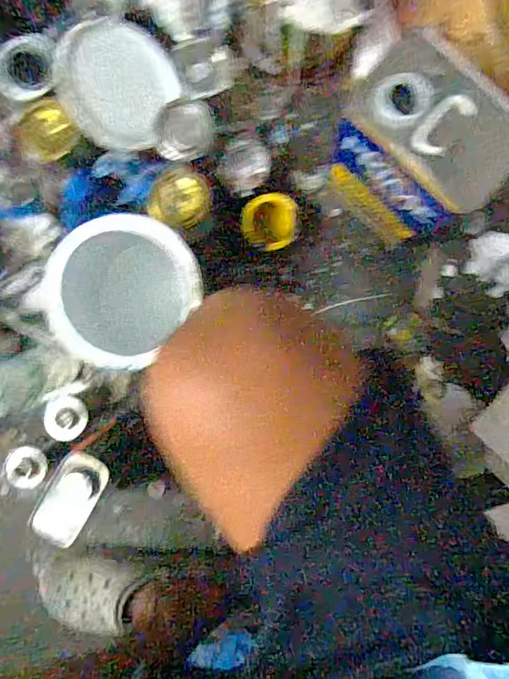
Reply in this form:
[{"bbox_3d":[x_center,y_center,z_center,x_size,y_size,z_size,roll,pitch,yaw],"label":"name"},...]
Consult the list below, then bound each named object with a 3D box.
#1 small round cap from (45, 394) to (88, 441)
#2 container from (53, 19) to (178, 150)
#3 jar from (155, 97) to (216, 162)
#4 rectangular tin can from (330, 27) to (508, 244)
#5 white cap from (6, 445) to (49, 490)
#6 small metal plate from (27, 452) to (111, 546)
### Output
[{"bbox_3d":[-0.246,0.101,0.628,0.050,0.023,0.058,0,93,1],"label":"small round cap"},{"bbox_3d":[-0.169,-0.321,0.601,0.146,0.031,0.152,14,90,-33],"label":"container"},{"bbox_3d":[-0.084,-0.252,0.592,0.070,0.046,0.059,-14,92,2],"label":"jar"},{"bbox_3d":[0.198,-0.206,0.576,0.155,0.248,0.110,45,93,-1],"label":"rectangular tin can"},{"bbox_3d":[-0.298,0.168,0.634,0.047,0.027,0.053,-27,92,2],"label":"white cap"},{"bbox_3d":[-0.212,0.183,0.555,0.056,0.029,0.098,29,93,0],"label":"small metal plate"}]

